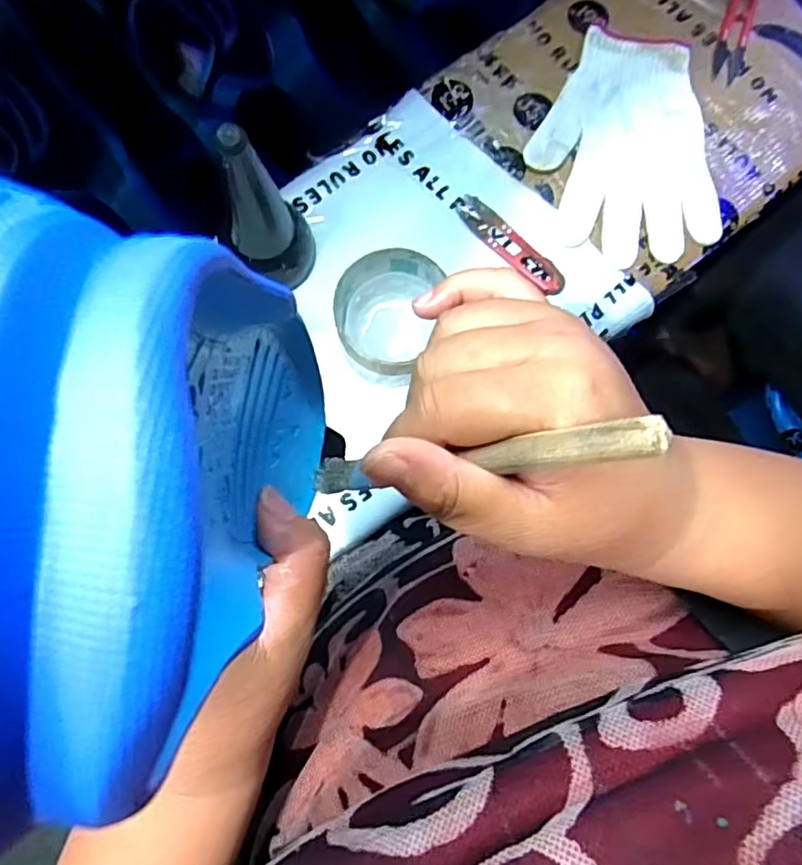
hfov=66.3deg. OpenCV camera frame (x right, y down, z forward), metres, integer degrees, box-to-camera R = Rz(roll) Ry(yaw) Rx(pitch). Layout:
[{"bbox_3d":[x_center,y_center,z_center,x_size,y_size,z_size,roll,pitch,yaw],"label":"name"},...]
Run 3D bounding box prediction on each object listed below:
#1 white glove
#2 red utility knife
[{"bbox_3d":[0.177,-0.227,0.489,0.142,0.012,0.187,-10,81,-4],"label":"white glove"},{"bbox_3d":[0.084,-0.145,0.475,0.022,0.005,0.103,-43,85,-8],"label":"red utility knife"}]

